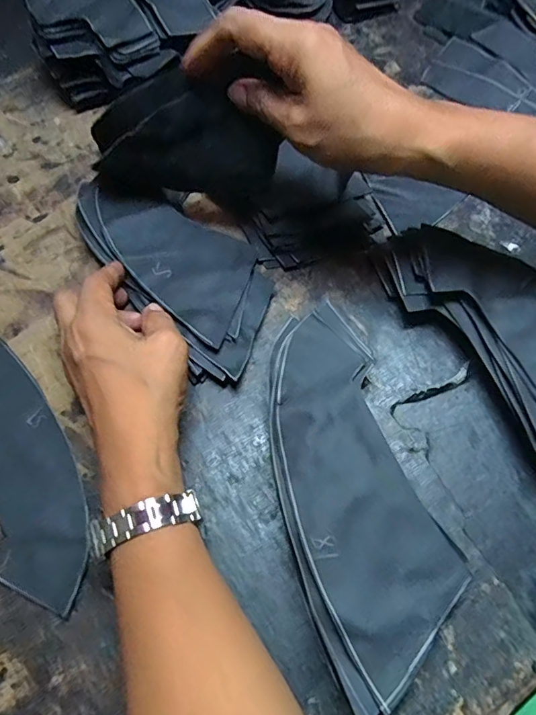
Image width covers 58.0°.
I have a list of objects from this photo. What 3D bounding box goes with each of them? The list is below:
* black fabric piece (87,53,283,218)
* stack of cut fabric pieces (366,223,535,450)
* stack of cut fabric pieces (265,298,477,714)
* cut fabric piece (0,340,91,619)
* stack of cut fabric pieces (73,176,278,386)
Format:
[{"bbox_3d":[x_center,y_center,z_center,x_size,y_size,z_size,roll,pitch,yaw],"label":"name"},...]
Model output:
[{"bbox_3d":[-0.064,-0.146,0.325,0.139,0.091,0.037,8,66,5],"label":"black fabric piece"},{"bbox_3d":[0.158,-0.013,0.308,0.086,0.037,0.210,-31,68,-11],"label":"stack of cut fabric pieces"},{"bbox_3d":[0.045,0.070,0.275,0.079,0.039,0.195,-16,66,-5],"label":"stack of cut fabric pieces"},{"bbox_3d":[-0.155,0.067,0.299,0.067,0.004,0.170,-37,70,-14],"label":"cut fabric piece"},{"bbox_3d":[-0.065,-0.069,0.347,0.082,0.019,0.185,-40,72,-14],"label":"stack of cut fabric pieces"}]

